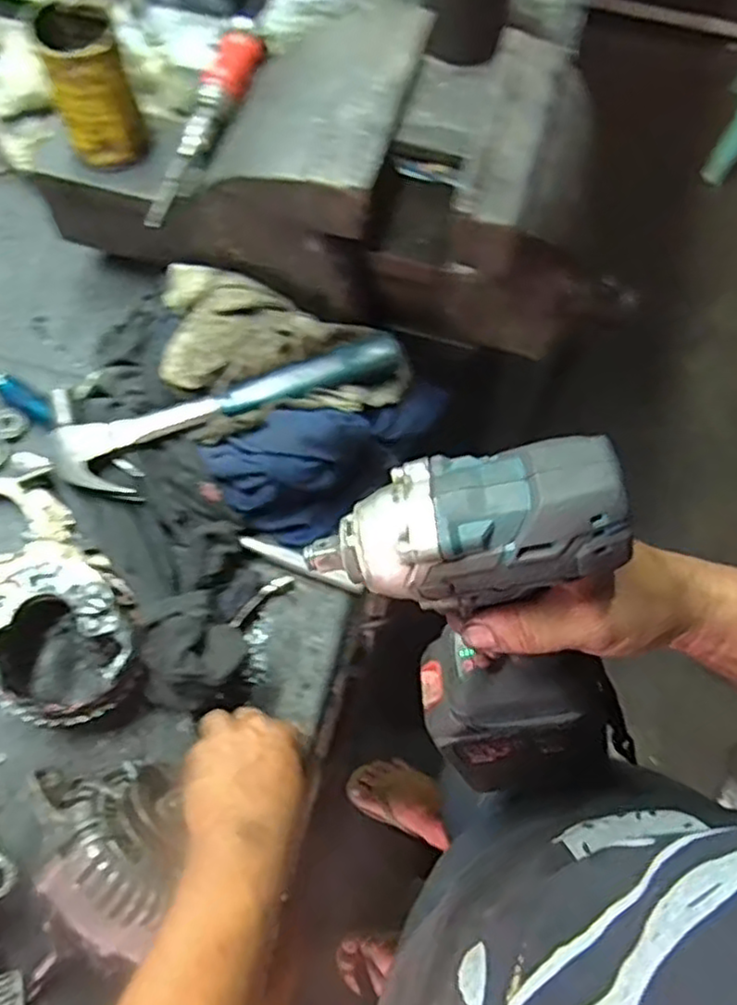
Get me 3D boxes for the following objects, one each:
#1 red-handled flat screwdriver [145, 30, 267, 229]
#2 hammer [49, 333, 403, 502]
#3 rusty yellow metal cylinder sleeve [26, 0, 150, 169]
[{"bbox_3d":[-0.137,-0.316,0.591,0.035,0.026,0.210,16,68,4],"label":"red-handled flat screwdriver"},{"bbox_3d":[-0.129,-0.079,0.659,0.336,0.047,0.112,-9,69,-6],"label":"hammer"},{"bbox_3d":[-0.234,-0.352,0.602,0.063,0.109,0.067,-18,70,-10],"label":"rusty yellow metal cylinder sleeve"}]

